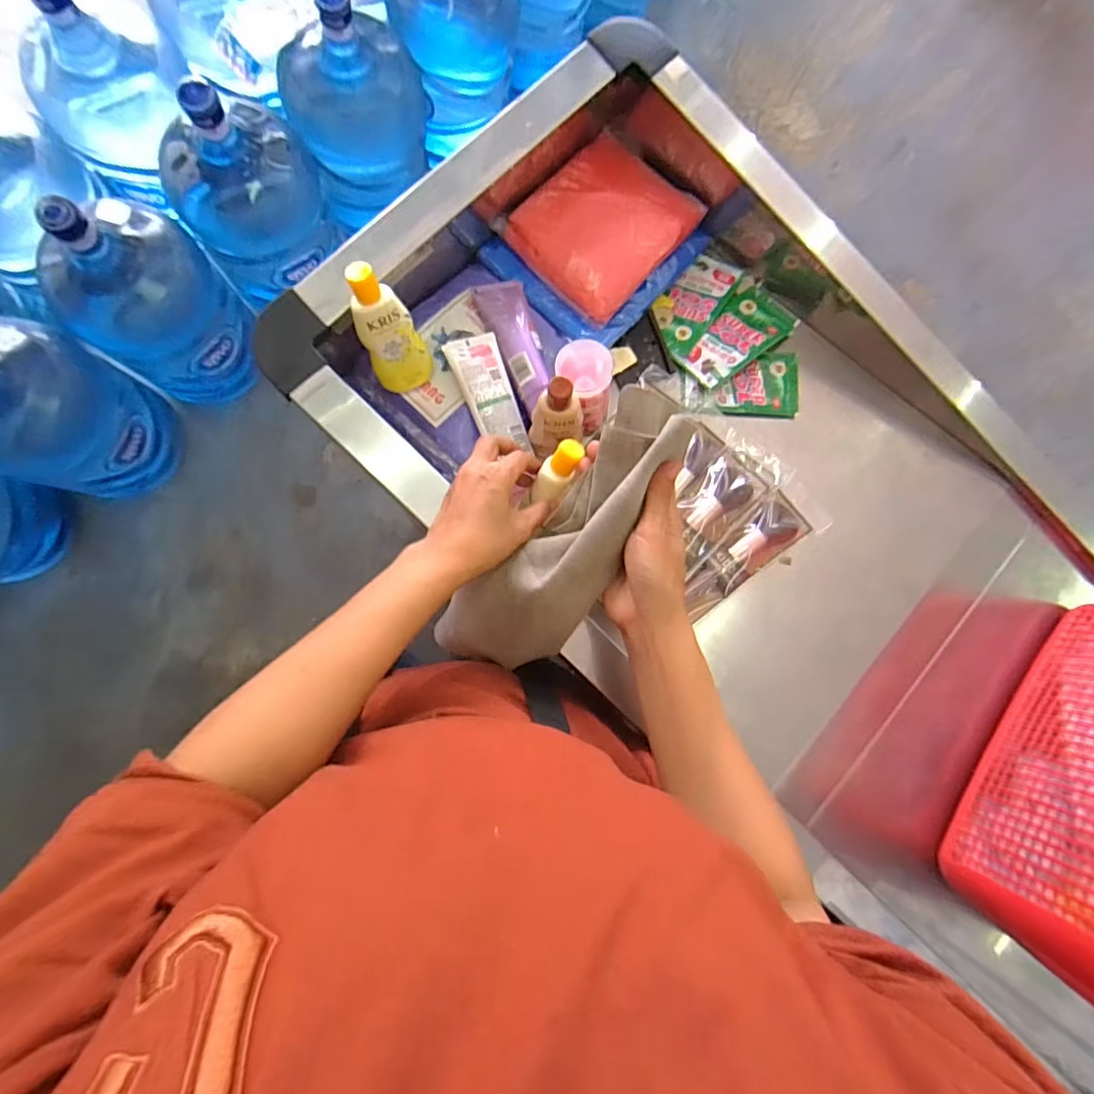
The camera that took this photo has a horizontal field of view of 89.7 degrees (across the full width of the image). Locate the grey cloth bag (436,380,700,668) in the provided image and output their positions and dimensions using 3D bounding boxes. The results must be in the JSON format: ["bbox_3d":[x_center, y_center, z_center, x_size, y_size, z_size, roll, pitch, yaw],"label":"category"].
[{"bbox_3d":[0.007,0.005,0.451,0.096,0.070,0.282,36,107,-6],"label":"grey cloth bag"}]

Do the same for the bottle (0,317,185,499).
[{"bbox_3d":[-0.917,-0.249,1.010,0.248,0.494,0.267,0,87,-9],"label":"bottle"}]

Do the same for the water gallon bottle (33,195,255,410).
[{"bbox_3d":[-0.751,-0.474,1.015,0.276,0.440,0.258,0,87,-9],"label":"water gallon bottle"}]

